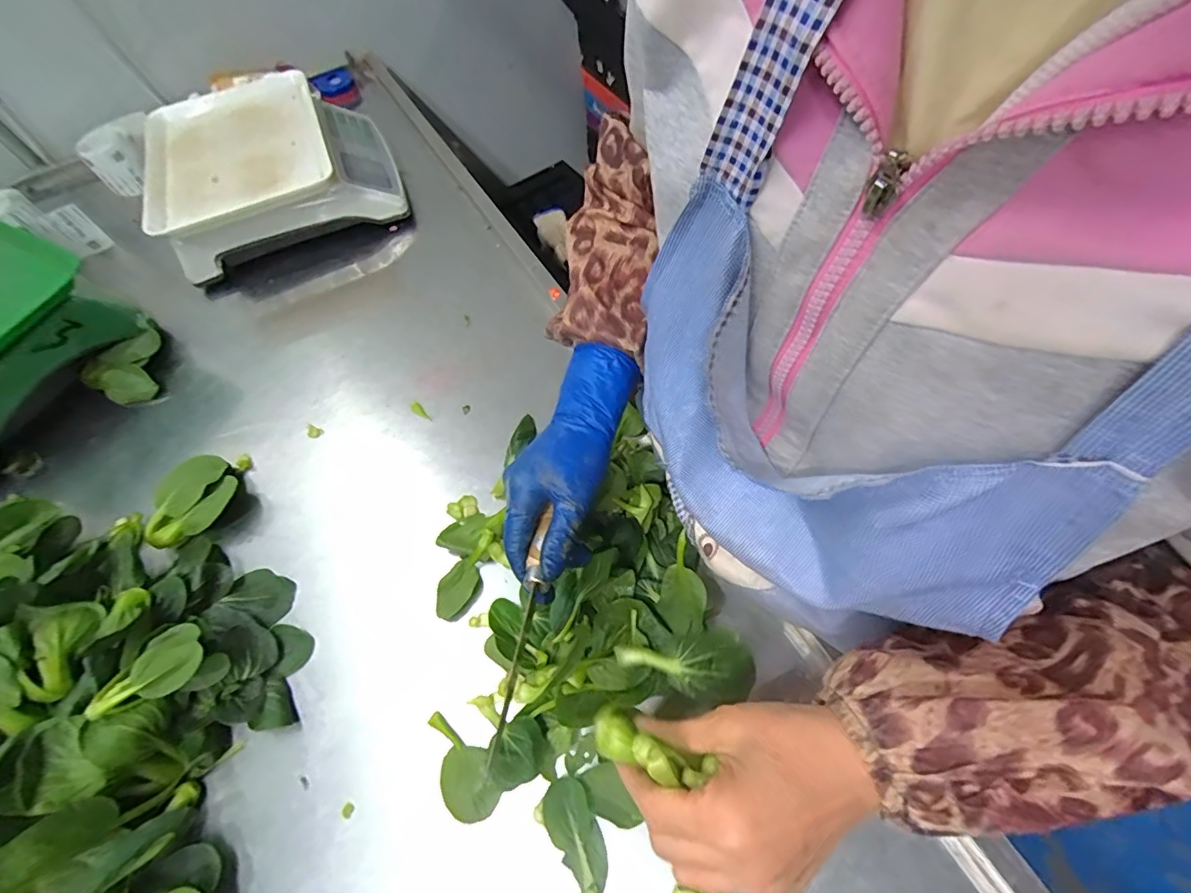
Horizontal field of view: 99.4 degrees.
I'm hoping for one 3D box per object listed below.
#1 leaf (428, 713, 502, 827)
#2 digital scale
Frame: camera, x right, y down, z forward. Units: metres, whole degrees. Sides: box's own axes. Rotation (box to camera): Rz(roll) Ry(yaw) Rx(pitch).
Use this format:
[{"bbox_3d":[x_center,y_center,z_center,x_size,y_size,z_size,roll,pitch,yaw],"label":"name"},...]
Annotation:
[{"bbox_3d":[-0.098,0.230,0.367,0.037,0.015,0.075,-28,63,-11],"label":"leaf"},{"bbox_3d":[-0.430,-0.380,0.660,0.277,0.094,0.304,-29,63,-12],"label":"digital scale"}]

